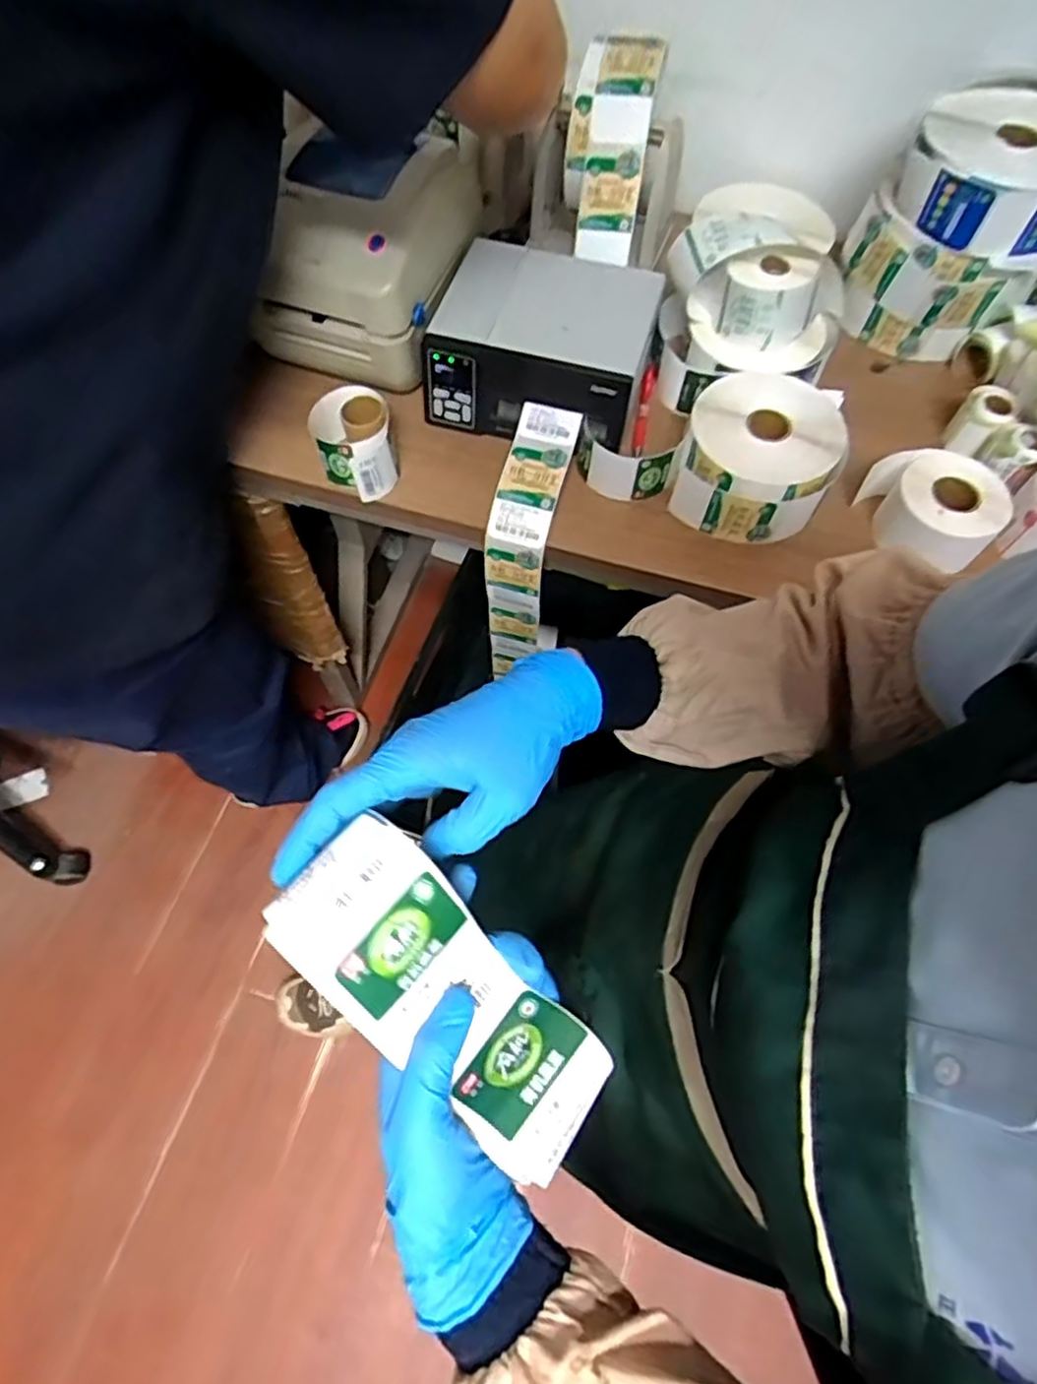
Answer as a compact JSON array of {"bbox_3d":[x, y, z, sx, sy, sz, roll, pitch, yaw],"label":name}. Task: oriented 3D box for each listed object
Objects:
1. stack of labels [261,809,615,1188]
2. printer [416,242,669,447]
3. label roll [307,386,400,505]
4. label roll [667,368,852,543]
[{"bbox_3d":[-0.036,0.138,0.323,0.170,0.038,0.072,45,70,-5],"label":"stack of labels"},{"bbox_3d":[0.027,-0.385,0.767,0.225,0.108,0.193,16,65,7],"label":"printer"},{"bbox_3d":[-0.171,-0.263,0.735,0.081,0.068,0.097,-18,66,-9],"label":"label roll"},{"bbox_3d":[0.250,-0.248,0.718,0.150,0.069,0.175,15,65,6],"label":"label roll"}]

